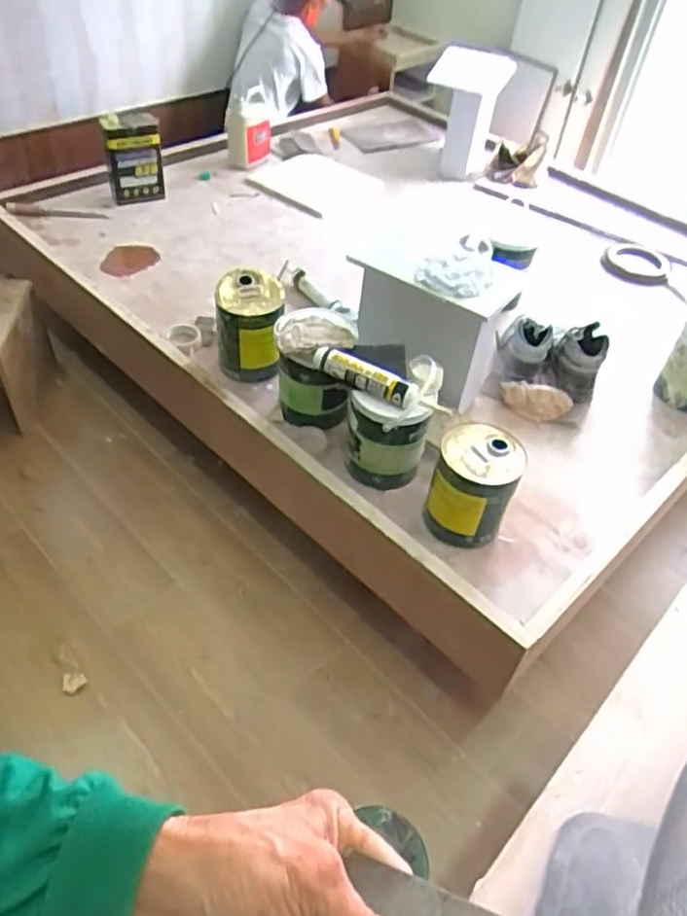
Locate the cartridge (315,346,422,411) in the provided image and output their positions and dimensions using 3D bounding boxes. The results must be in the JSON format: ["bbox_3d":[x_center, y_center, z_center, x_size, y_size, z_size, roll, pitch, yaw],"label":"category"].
[{"bbox_3d":[0.042,-0.160,1.323,0.223,0.050,0.045,23,48,15],"label":"cartridge"}]

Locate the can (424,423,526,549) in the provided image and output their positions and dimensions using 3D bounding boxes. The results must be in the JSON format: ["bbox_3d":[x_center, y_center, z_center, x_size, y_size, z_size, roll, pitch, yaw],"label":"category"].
[{"bbox_3d":[0.252,0.060,1.337,0.149,0.207,0.157,4,46,-4],"label":"can"}]

